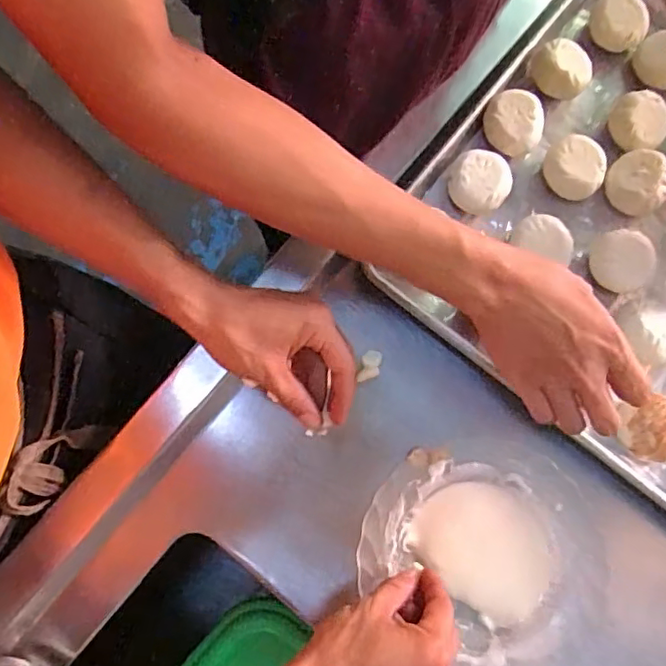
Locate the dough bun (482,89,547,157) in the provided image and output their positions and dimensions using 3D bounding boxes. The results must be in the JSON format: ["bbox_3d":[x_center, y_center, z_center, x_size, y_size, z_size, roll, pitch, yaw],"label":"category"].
[{"bbox_3d":[0.159,-0.184,0.520,0.051,0.033,0.054,29,80,4],"label":"dough bun"}]

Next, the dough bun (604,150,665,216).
[{"bbox_3d":[0.272,-0.133,0.525,0.046,0.034,0.052,-38,82,-8],"label":"dough bun"}]

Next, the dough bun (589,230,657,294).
[{"bbox_3d":[0.251,-0.061,0.513,0.047,0.026,0.051,0,79,-1],"label":"dough bun"}]

